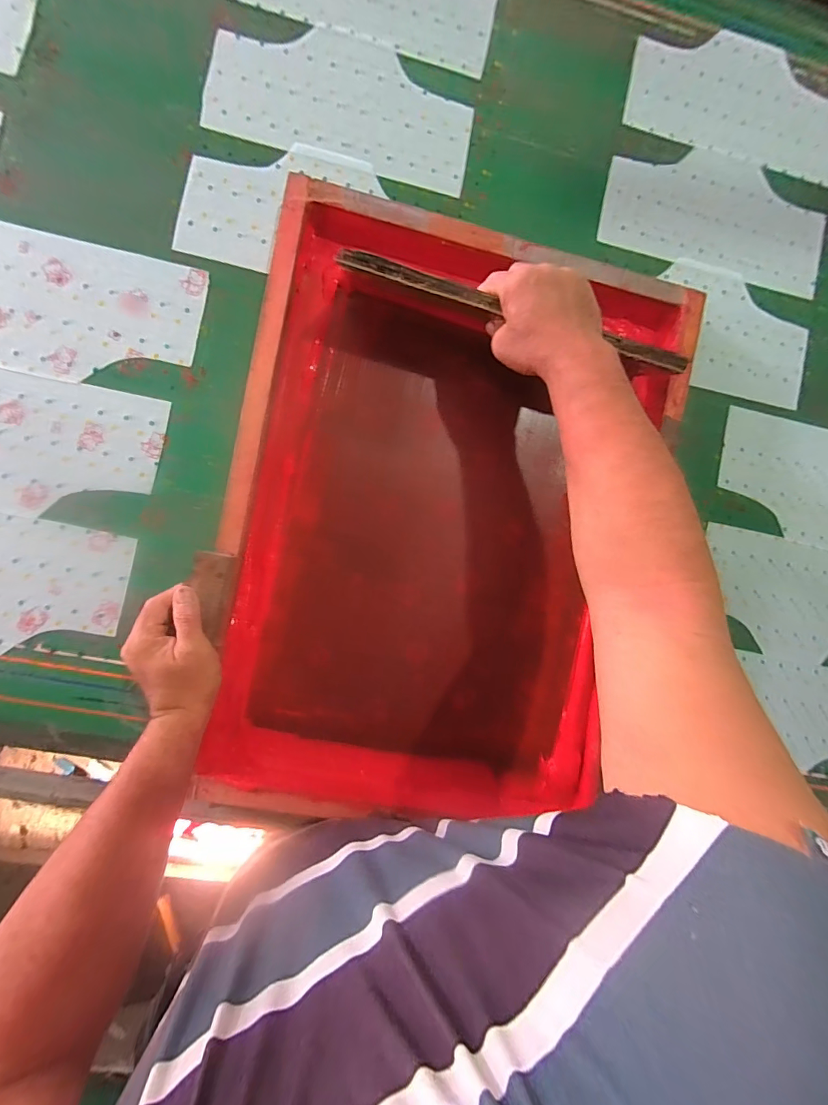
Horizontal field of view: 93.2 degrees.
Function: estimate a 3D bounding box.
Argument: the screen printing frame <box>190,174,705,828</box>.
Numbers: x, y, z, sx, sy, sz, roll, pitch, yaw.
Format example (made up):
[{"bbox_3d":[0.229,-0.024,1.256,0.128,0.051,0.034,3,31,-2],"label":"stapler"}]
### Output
[{"bbox_3d":[0.041,-0.028,0.491,0.506,0.077,0.718,11,88,-5],"label":"screen printing frame"}]

